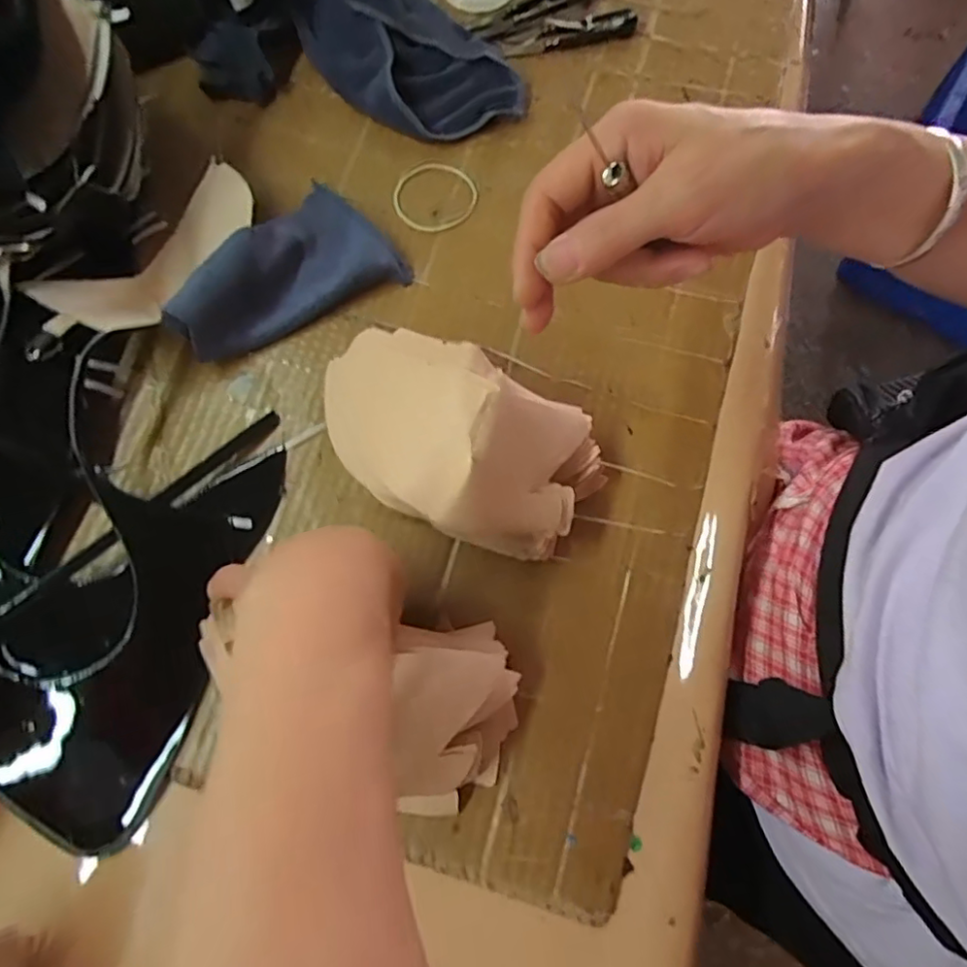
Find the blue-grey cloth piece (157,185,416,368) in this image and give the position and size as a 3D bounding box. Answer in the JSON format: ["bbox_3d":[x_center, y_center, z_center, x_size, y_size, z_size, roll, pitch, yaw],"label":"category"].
[{"bbox_3d":[-0.131,-0.145,0.382,0.140,0.038,0.086,-27,77,-5],"label":"blue-grey cloth piece"}]

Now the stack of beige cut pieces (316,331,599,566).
[{"bbox_3d":[-0.022,-0.027,0.326,0.165,0.085,0.092,26,78,7],"label":"stack of beige cut pieces"}]

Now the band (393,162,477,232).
[{"bbox_3d":[-0.033,-0.199,0.412,0.057,0.005,0.055,0,76,1],"label":"band"}]

